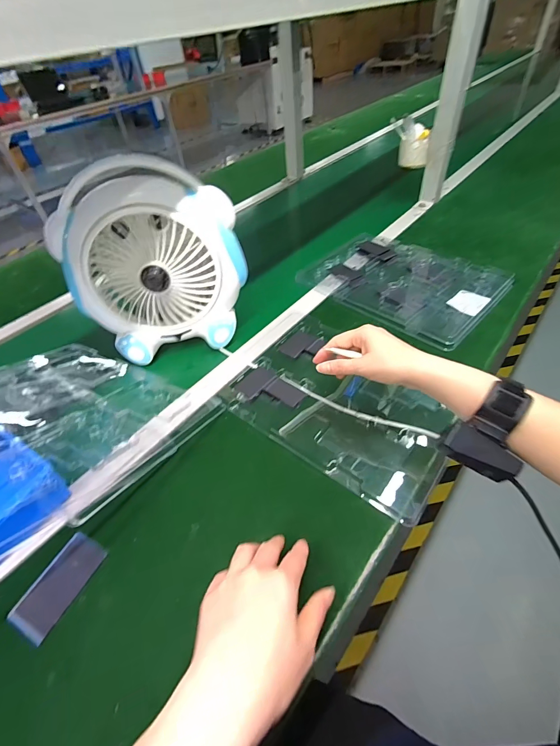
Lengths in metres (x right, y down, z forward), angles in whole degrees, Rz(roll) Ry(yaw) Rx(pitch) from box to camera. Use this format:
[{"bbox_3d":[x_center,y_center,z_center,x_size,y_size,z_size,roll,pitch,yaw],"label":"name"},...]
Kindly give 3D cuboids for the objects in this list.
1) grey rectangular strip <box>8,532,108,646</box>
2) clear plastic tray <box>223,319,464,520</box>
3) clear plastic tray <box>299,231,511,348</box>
[{"bbox_3d":[-0.232,0.221,0.365,0.051,0.004,0.091,16,50,20],"label":"grey rectangular strip"},{"bbox_3d":[0.089,0.036,0.483,0.293,0.018,0.208,30,56,30],"label":"clear plastic tray"},{"bbox_3d":[0.232,-0.180,0.677,0.260,0.025,0.335,-37,53,-26],"label":"clear plastic tray"}]

